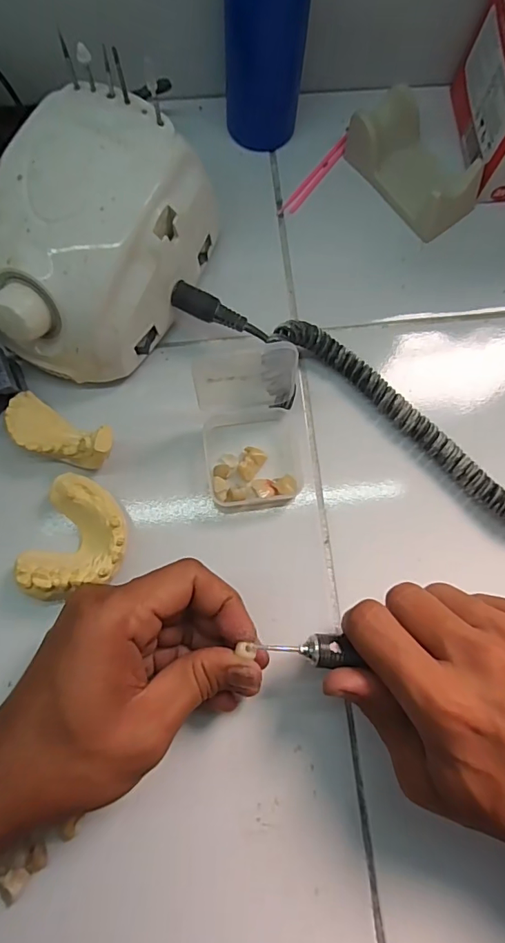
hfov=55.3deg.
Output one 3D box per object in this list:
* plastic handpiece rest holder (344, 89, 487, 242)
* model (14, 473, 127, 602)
[{"bbox_3d":[0.111,-0.211,0.335,0.052,0.037,0.094,-42,82,-9],"label":"plastic handpiece rest holder"},{"bbox_3d":[-0.098,0.040,0.270,0.052,0.024,0.067,21,78,2],"label":"model"}]

